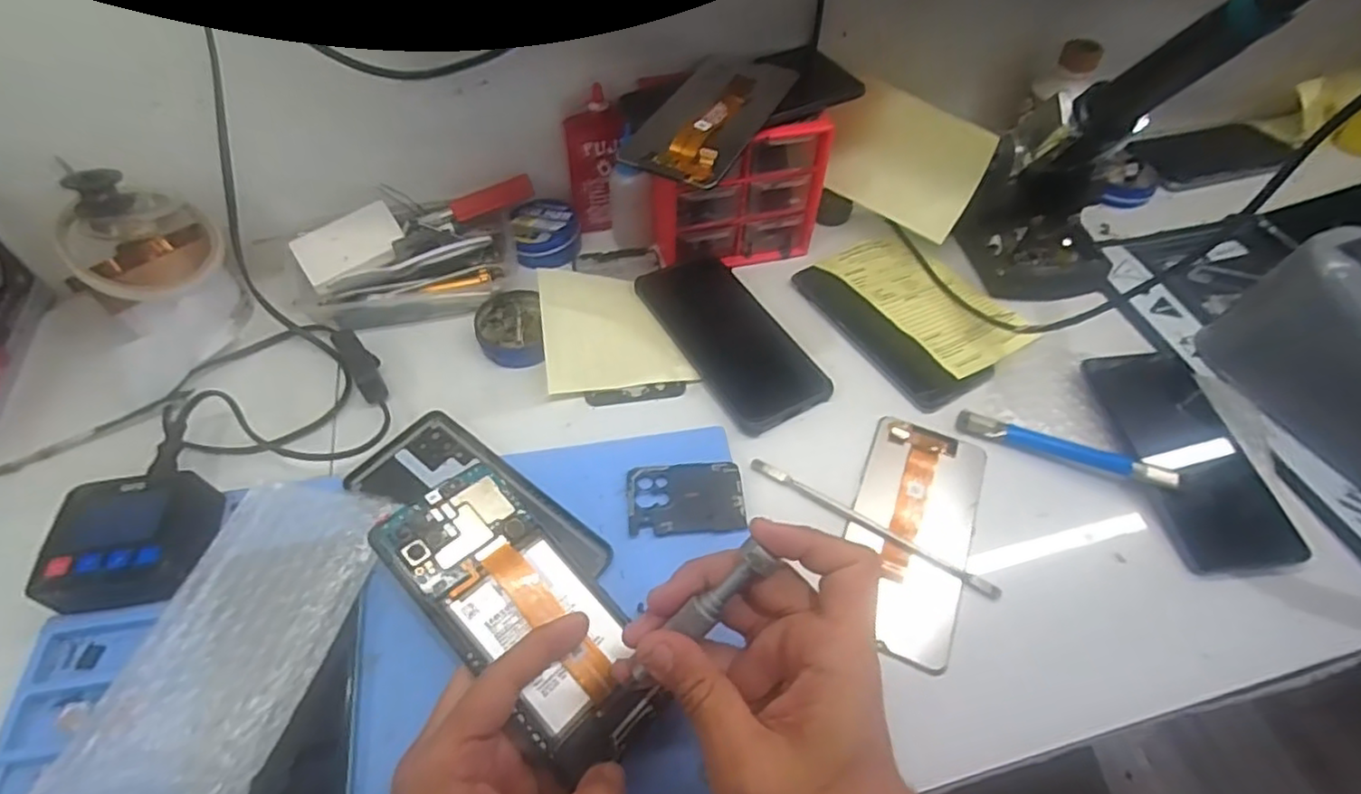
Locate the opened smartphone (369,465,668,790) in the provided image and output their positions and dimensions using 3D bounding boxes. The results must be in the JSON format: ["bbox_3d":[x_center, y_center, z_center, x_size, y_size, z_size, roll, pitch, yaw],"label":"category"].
[{"bbox_3d":[-0.077,0.105,0.319,0.153,0.008,0.071,46,50,13],"label":"opened smartphone"}]

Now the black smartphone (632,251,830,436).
[{"bbox_3d":[0.038,-0.048,0.487,0.080,0.008,0.166,-26,58,-19],"label":"black smartphone"}]

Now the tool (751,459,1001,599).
[{"bbox_3d":[0.116,0.078,0.399,0.160,0.004,0.010,28,57,19],"label":"tool"}]

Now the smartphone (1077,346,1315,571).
[{"bbox_3d":[0.336,0.037,0.428,0.082,0.015,0.157,-1,53,-2],"label":"smartphone"}]

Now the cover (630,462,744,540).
[{"bbox_3d":[0.004,0.063,0.400,0.071,0.004,0.046,-4,54,-4],"label":"cover"}]

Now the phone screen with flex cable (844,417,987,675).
[{"bbox_3d":[0.143,0.079,0.398,0.071,0.006,0.158,20,55,14],"label":"phone screen with flex cable"}]

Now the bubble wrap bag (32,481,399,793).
[{"bbox_3d":[-0.222,0.122,0.332,0.089,0.025,0.166,7,53,4],"label":"bubble wrap bag"}]

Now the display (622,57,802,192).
[{"bbox_3d":[0.023,-0.199,0.447,0.074,0.011,0.154,20,56,13],"label":"display"}]

